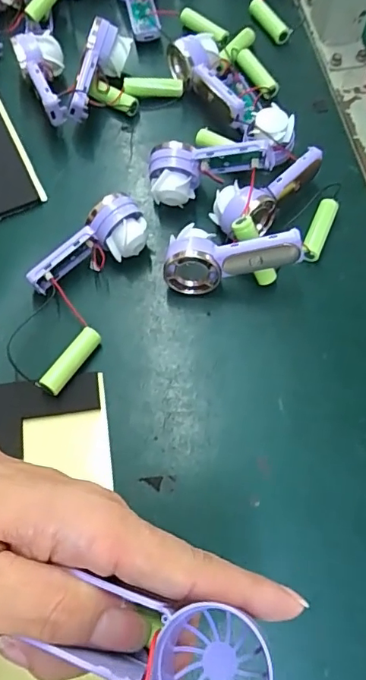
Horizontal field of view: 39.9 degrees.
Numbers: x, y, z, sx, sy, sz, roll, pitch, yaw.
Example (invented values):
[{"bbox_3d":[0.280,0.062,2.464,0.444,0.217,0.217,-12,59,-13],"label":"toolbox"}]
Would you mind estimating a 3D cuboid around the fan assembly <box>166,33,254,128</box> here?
[{"bbox_3d":[0.030,-0.214,0.417,0.041,0.035,0.095,-36,72,-13],"label":"fan assembly"}]

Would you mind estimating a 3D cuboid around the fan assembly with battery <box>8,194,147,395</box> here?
[{"bbox_3d":[-0.074,-0.035,0.343,0.059,0.032,0.139,22,70,9],"label":"fan assembly with battery"}]

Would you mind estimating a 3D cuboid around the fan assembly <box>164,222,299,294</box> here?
[{"bbox_3d":[0.033,-0.060,0.346,0.088,0.047,0.035,-4,48,7],"label":"fan assembly"}]

